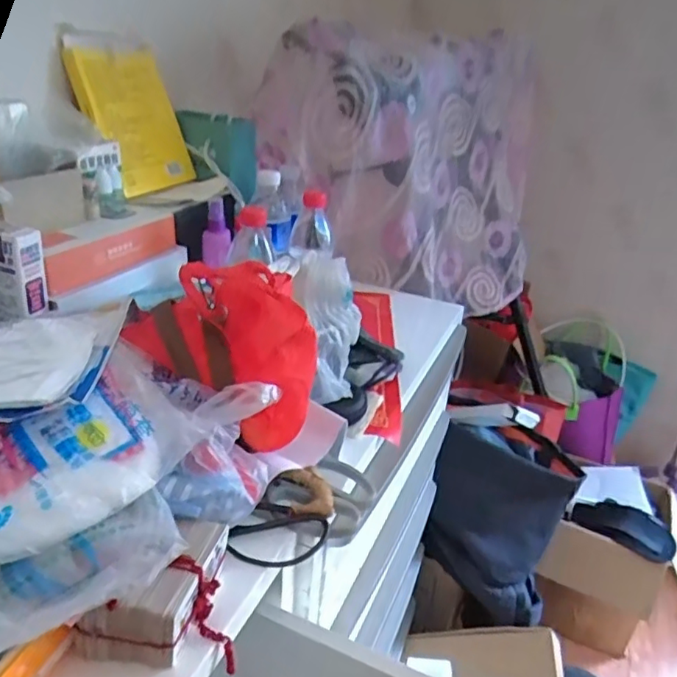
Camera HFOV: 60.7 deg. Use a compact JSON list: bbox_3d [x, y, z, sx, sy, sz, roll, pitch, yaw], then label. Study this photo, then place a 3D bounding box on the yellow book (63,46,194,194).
[{"bbox_3d":[-0.265,-0.287,0.759,0.017,0.175,0.140,-5,22,31],"label":"yellow book"}]

